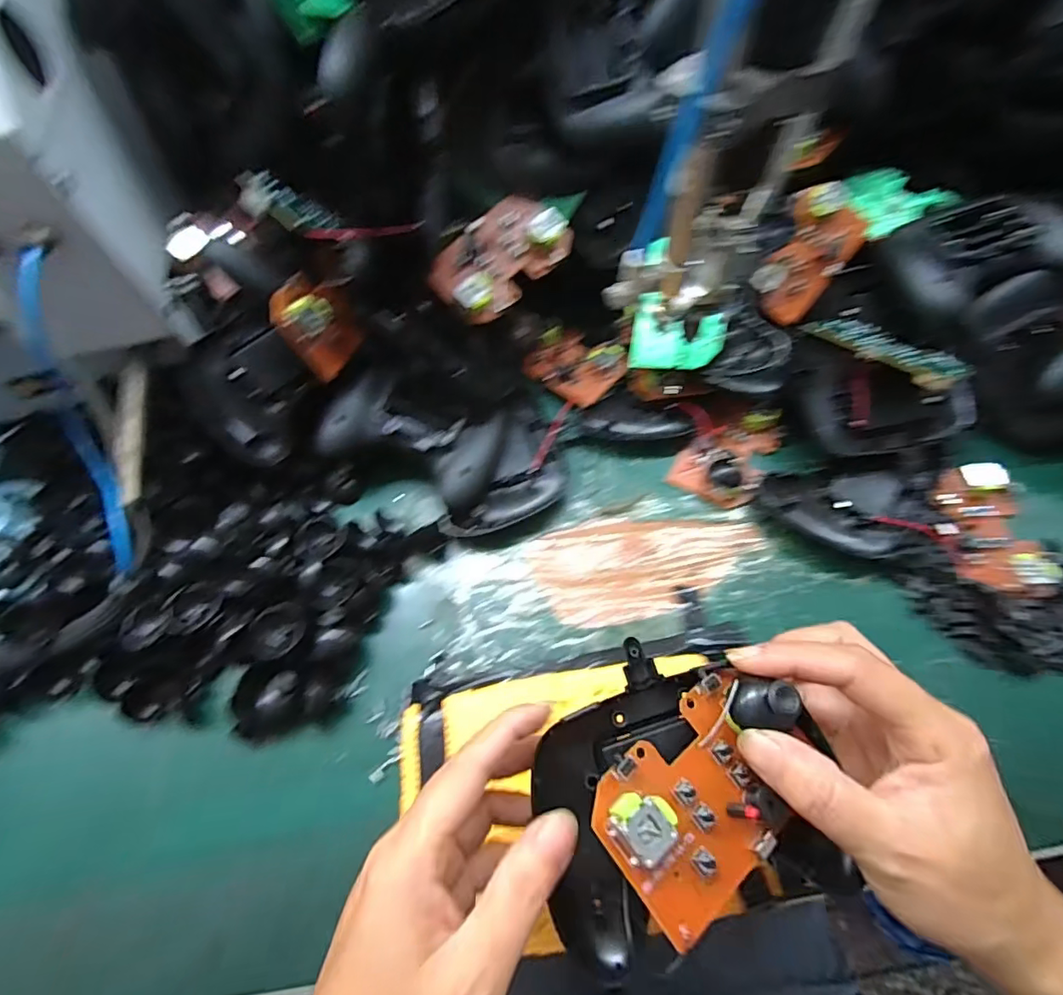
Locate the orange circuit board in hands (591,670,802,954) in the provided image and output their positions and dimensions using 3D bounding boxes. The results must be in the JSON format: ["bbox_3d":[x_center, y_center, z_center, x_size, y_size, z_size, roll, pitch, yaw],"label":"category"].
[{"bbox_3d":[0.067,0.107,0.194,0.084,0.024,0.055,-38,73,-11],"label":"orange circuit board in hands"}]

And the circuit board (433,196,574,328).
[{"bbox_3d":[-0.021,-0.160,0.359,0.092,0.025,0.053,-41,67,-17],"label":"circuit board"}]

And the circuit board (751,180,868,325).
[{"bbox_3d":[0.197,-0.173,0.379,0.052,0.014,0.092,33,100,-7],"label":"circuit board"}]

